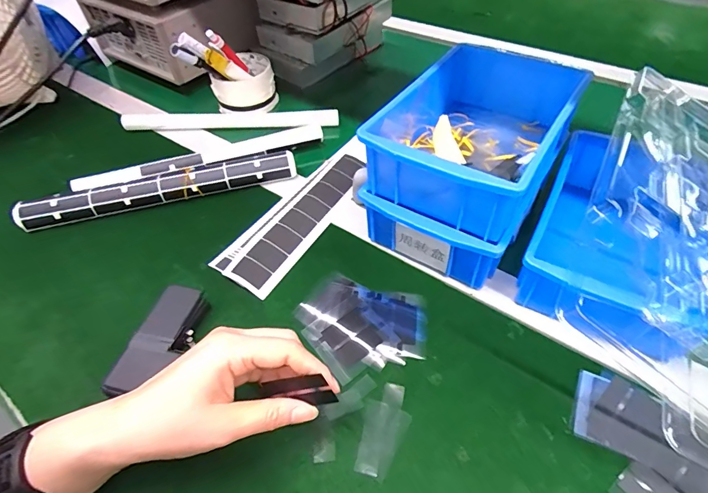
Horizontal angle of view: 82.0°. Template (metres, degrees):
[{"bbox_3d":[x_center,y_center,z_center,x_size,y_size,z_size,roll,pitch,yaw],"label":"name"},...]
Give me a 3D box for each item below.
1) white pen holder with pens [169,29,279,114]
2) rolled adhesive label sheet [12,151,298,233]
[{"bbox_3d":[-0.171,-0.247,0.559,0.111,0.108,0.084,-13,51,-7],"label":"white pen holder with pens"},{"bbox_3d":[-0.214,-0.067,0.456,0.290,0.026,0.032,-14,51,-8],"label":"rolled adhesive label sheet"}]

